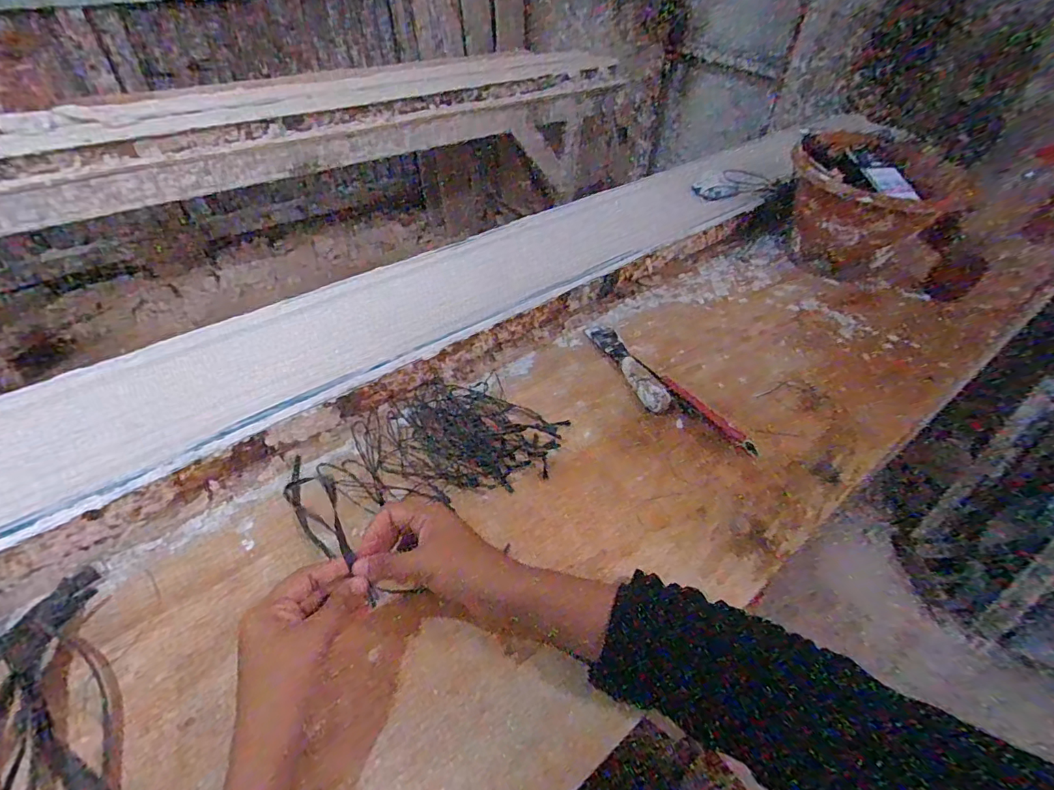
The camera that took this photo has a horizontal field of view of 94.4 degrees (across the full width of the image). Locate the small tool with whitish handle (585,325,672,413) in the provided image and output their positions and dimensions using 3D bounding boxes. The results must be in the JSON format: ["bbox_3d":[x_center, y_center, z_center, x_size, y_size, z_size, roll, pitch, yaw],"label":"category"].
[{"bbox_3d":[0.133,-0.045,0.636,0.040,0.020,0.178,-16,49,-16],"label":"small tool with whitish handle"}]

